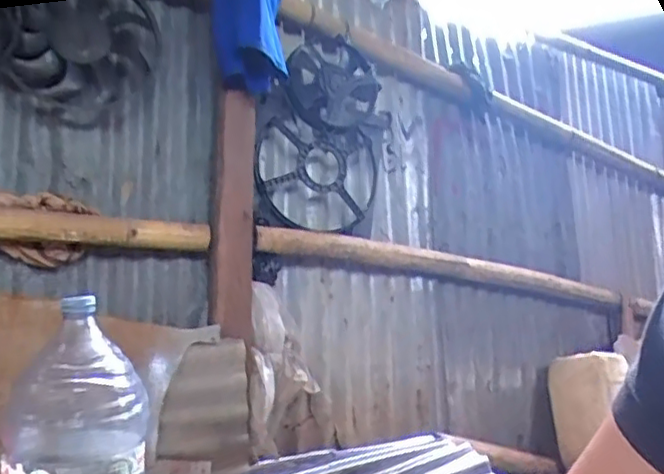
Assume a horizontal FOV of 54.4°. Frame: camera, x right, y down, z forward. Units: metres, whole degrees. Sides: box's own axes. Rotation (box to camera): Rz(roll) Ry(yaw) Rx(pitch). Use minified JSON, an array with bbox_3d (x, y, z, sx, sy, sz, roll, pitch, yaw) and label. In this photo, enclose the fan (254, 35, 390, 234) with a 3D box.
[{"bbox_3d":[-0.020,-0.287,1.906,0.149,0.541,0.459,17,39,42],"label":"fan"}]

